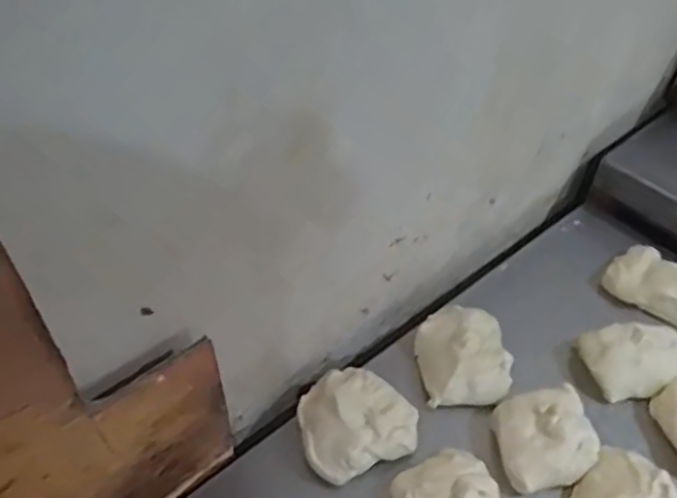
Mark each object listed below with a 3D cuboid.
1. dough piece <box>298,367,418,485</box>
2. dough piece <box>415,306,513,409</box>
[{"bbox_3d":[0.022,0.198,0.738,0.133,0.057,0.115,-16,48,-15],"label":"dough piece"},{"bbox_3d":[0.155,0.129,0.799,0.112,0.054,0.127,-3,46,-3],"label":"dough piece"}]

